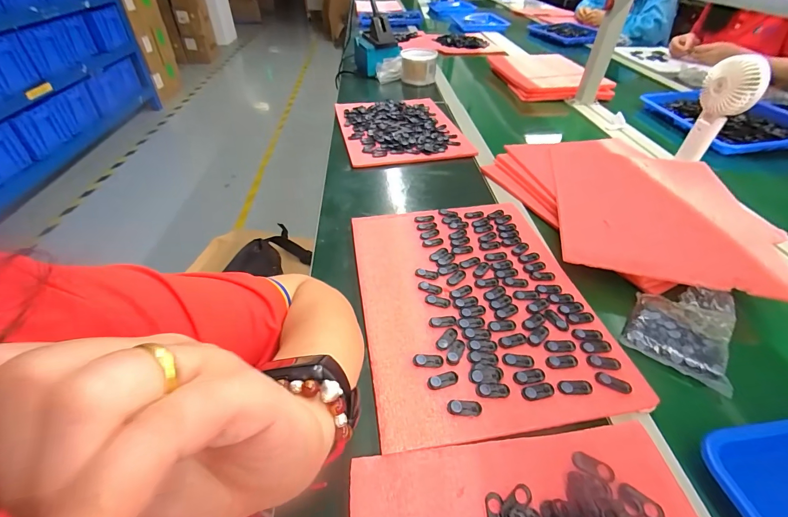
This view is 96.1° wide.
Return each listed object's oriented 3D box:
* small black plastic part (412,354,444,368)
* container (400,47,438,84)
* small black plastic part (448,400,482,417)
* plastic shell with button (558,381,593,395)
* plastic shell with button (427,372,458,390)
[{"bbox_3d":[0.035,0.105,0.368,0.031,0.004,0.014,3,42,3],"label":"small black plastic part"},{"bbox_3d":[0.077,-0.602,1.103,0.100,0.079,0.100,1,43,-1],"label":"container"},{"bbox_3d":[0.066,0.139,0.332,0.031,0.004,0.014,3,42,3],"label":"small black plastic part"},{"bbox_3d":[0.176,0.124,0.344,0.032,0.004,0.014,0,42,-1],"label":"plastic shell with button"},{"bbox_3d":[0.049,0.120,0.351,0.031,0.004,0.014,-12,43,-14],"label":"plastic shell with button"}]

